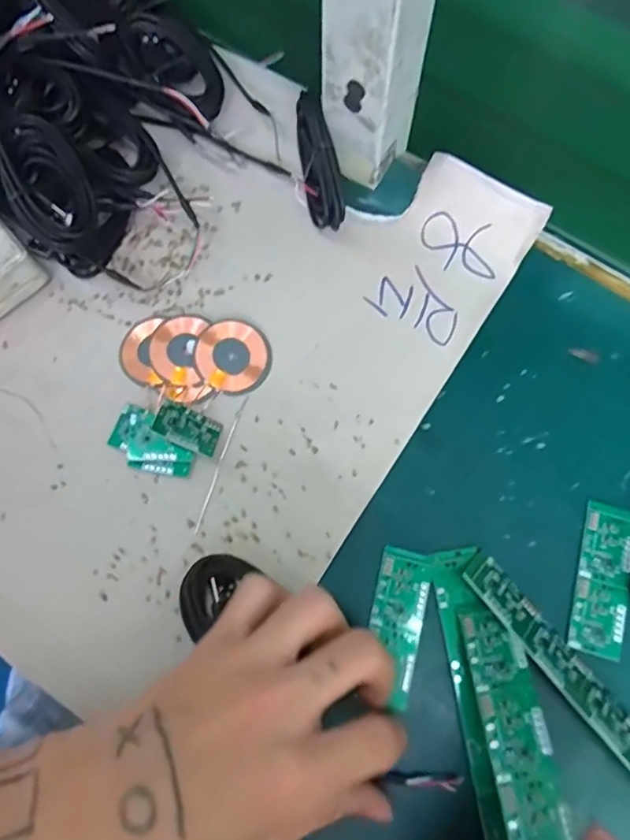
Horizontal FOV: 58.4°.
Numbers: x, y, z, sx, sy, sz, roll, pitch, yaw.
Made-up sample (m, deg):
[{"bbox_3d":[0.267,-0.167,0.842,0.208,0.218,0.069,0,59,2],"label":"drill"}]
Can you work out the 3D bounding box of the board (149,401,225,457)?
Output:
[{"bbox_3d":[-0.065,0.004,0.291,0.034,0.004,0.024,28,44,-18],"label":"board"}]

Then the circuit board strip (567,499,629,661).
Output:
[{"bbox_3d":[0.143,0.078,0.278,0.025,0.004,0.072,16,76,6],"label":"circuit board strip"}]

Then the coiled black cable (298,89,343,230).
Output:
[{"bbox_3d":[0.001,-0.143,0.317,0.015,0.042,0.070,-13,75,-1],"label":"coiled black cable"}]

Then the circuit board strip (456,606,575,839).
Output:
[{"bbox_3d":[0.085,0.145,0.226,0.025,0.005,0.141,-5,50,1],"label":"circuit board strip"}]

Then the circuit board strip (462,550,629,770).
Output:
[{"bbox_3d":[0.123,0.122,0.260,0.024,0.004,0.140,-28,72,-43],"label":"circuit board strip"}]

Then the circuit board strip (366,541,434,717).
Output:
[{"bbox_3d":[0.039,0.100,0.273,0.026,0.004,0.072,14,76,6],"label":"circuit board strip"}]

